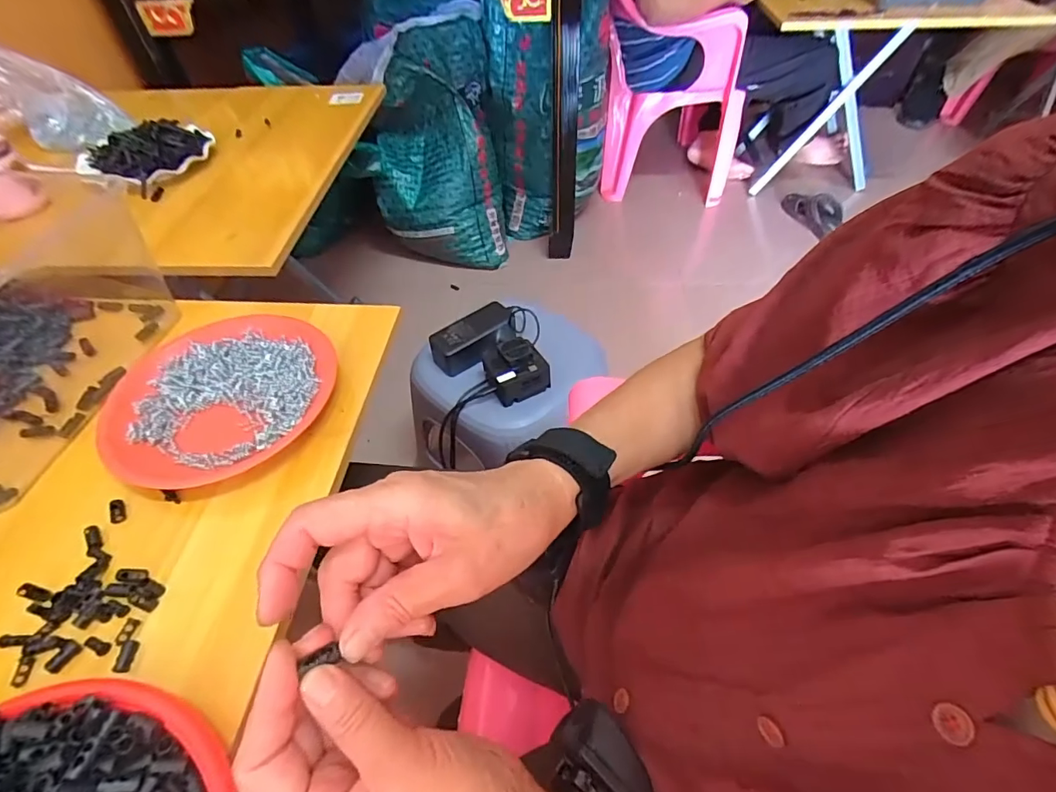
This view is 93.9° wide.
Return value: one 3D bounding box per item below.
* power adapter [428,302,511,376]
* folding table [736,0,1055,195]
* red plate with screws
[{"bbox_3d":[-0.084,-0.089,0.757,0.141,0.058,0.059,-33,57,-20],"label":"power adapter"},{"bbox_3d":[0.923,-0.907,1.473,0.629,0.509,0.452,-7,52,-2],"label":"folding table"},{"bbox_3d":[-0.273,-0.003,0.446,0.190,0.020,0.174,-2,52,2],"label":"red plate with screws"}]

